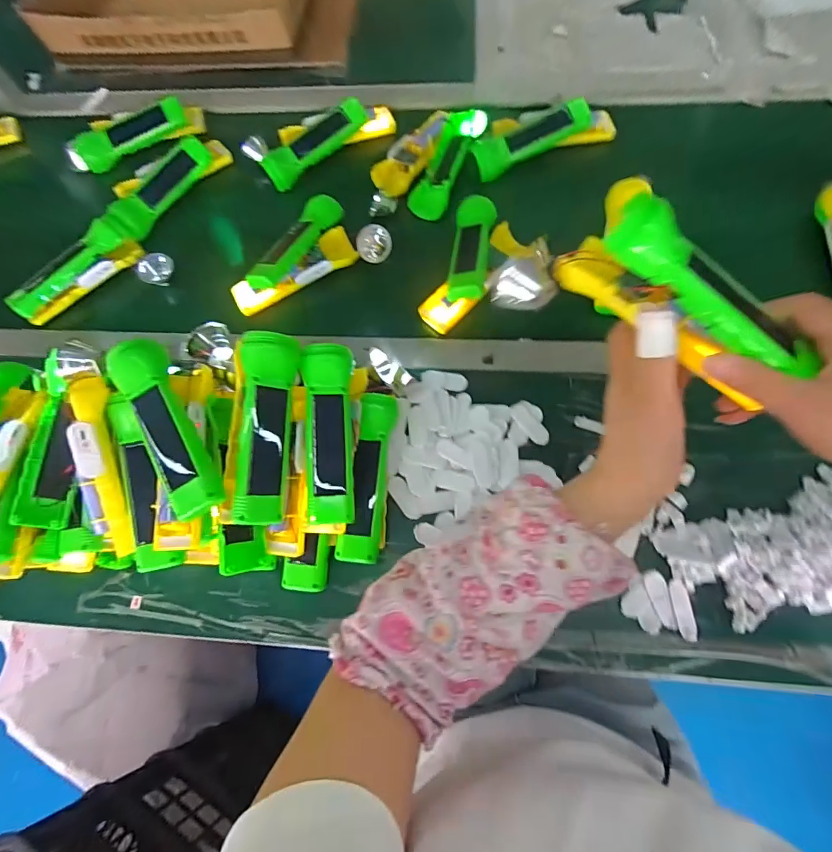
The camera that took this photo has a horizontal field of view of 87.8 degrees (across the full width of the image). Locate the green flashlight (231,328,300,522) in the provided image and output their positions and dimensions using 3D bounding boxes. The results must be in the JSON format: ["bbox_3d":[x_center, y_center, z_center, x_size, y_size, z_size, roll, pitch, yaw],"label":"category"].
[{"bbox_3d":[-0.130,0.001,0.372,0.038,0.033,0.162,3,85,3],"label":"green flashlight"}]

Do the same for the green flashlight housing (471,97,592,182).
[{"bbox_3d":[0.157,-0.392,0.587,0.160,0.037,0.041,-26,70,-6],"label":"green flashlight housing"}]

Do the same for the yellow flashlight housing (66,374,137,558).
[{"bbox_3d":[-0.282,0.038,0.380,0.039,0.026,0.159,-6,98,0],"label":"yellow flashlight housing"}]

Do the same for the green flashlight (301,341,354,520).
[{"bbox_3d":[-0.079,0.007,0.399,0.045,0.029,0.161,-1,82,-16],"label":"green flashlight"}]

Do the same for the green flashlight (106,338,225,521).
[{"bbox_3d":[-0.210,0.002,0.371,0.052,0.046,0.168,-32,70,-8],"label":"green flashlight"}]

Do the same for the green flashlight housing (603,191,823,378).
[{"bbox_3d":[0.180,-0.084,0.261,0.141,0.021,0.039,37,75,-7],"label":"green flashlight housing"}]

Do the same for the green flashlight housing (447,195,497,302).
[{"bbox_3d":[0.069,-0.217,0.532,0.046,0.035,0.148,5,70,6],"label":"green flashlight housing"}]

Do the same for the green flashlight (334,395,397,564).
[{"bbox_3d":[-0.046,0.049,0.426,0.042,0.033,0.157,10,83,-2],"label":"green flashlight"}]

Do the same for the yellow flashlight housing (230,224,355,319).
[{"bbox_3d":[-0.155,-0.196,0.547,0.162,0.031,0.046,-28,70,-6],"label":"yellow flashlight housing"}]

